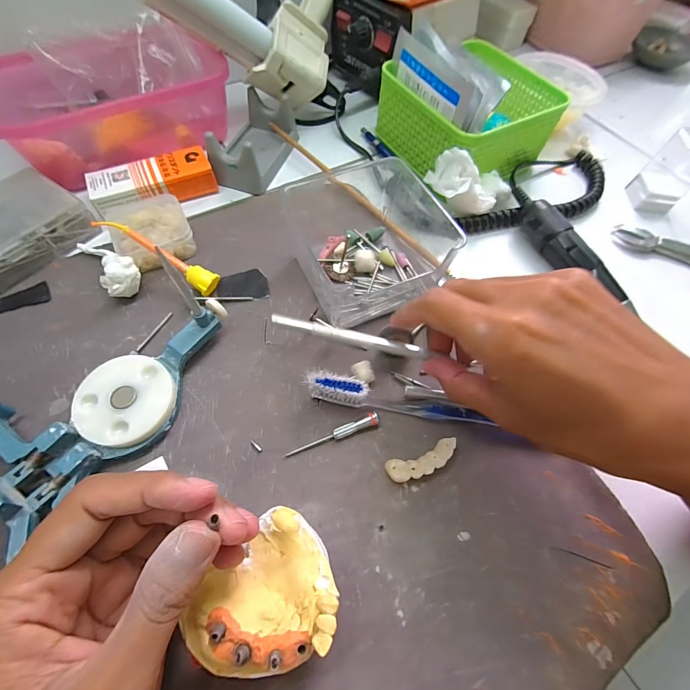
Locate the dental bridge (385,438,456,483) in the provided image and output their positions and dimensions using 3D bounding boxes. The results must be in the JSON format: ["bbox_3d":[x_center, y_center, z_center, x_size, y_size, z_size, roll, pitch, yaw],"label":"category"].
[{"bbox_3d":[0.047,0.070,0.209,0.045,0.010,0.015,-17,65,-12],"label":"dental bridge"}]

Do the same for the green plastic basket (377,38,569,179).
[{"bbox_3d":[0.120,-0.216,0.334,0.133,0.061,0.124,-26,67,-16],"label":"green plastic basket"}]

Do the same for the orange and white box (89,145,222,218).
[{"bbox_3d":[-0.164,-0.140,0.300,0.097,0.024,0.037,-22,66,-14],"label":"orange and white box"}]

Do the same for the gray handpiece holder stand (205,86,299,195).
[{"bbox_3d":[-0.084,-0.193,0.326,0.057,0.035,0.104,12,62,2],"label":"gray handpiece holder stand"}]

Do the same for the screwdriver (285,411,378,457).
[{"bbox_3d":[-0.007,0.056,0.214,0.059,0.009,0.007,-20,65,-13],"label":"screwdriver"}]

